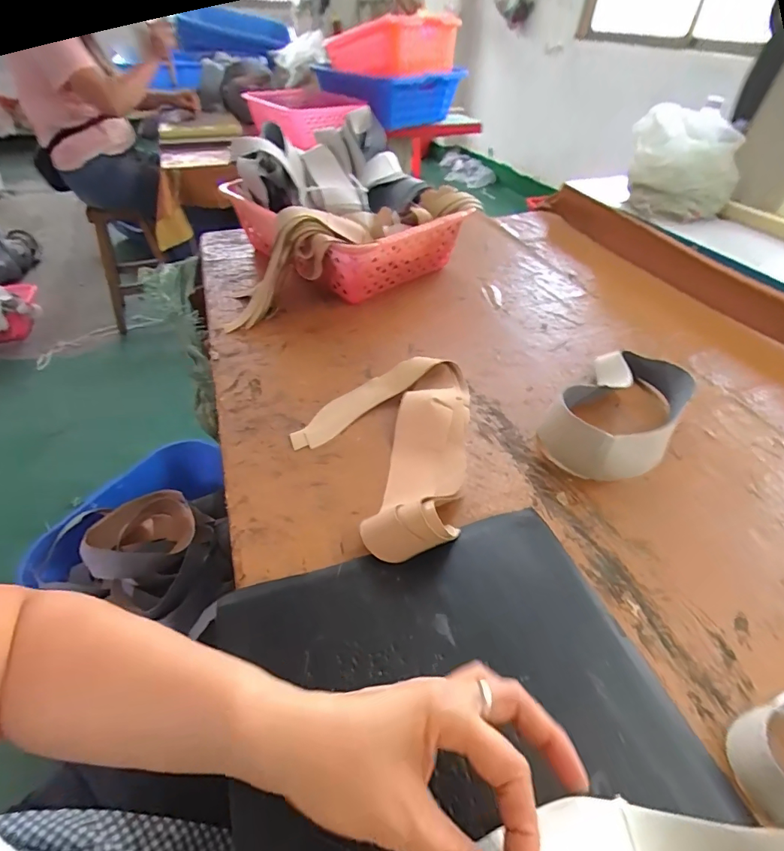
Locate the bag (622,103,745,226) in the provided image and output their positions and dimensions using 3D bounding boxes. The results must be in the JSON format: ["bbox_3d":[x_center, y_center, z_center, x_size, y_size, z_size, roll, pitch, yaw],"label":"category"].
[{"bbox_3d":[0.617,-0.547,0.962,0.215,0.192,0.166,26,49,24],"label":"bag"}]

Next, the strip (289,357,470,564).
[{"bbox_3d":[-0.015,0.013,0.515,0.199,0.054,0.299,7,44,6],"label":"strip"}]

